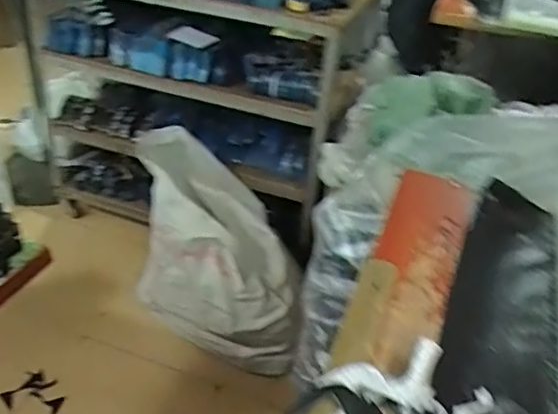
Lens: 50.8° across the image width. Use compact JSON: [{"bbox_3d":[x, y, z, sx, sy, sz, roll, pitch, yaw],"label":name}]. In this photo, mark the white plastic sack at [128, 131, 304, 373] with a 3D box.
[{"bbox_3d":[-0.190,0.148,1.939,0.604,0.591,0.411,11,37,10],"label":"white plastic sack"}]

